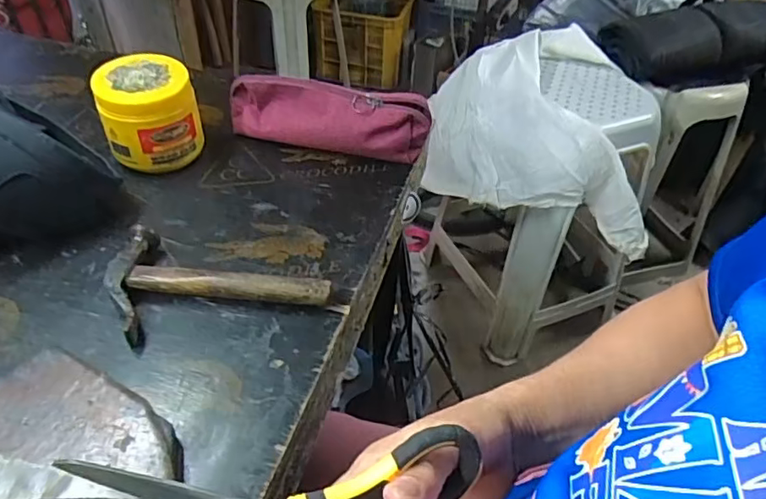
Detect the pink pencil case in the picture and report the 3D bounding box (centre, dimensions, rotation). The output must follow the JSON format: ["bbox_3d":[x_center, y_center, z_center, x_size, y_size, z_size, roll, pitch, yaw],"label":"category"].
[{"bbox_3d":[-0.066,-0.150,0.620,0.230,0.066,0.047,11,45,8],"label":"pink pencil case"}]

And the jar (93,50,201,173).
[{"bbox_3d":[-0.245,-0.144,0.580,0.097,0.086,0.088,-16,48,-19],"label":"jar"}]

